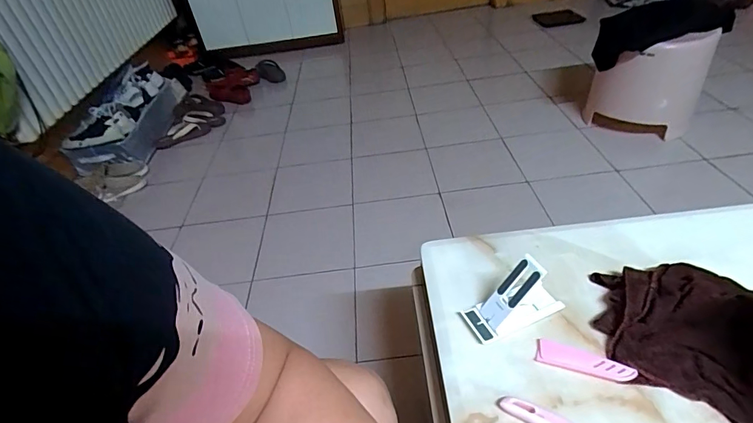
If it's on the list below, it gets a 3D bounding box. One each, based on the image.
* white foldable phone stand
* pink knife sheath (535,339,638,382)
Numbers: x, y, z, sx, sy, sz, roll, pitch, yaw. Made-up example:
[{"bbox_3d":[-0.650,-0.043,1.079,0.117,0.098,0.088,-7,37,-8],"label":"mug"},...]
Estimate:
[{"bbox_3d":[0.166,0.100,0.498,0.113,0.072,0.047,-17,41,-11],"label":"white foldable phone stand"},{"bbox_3d":[0.229,0.163,0.460,0.097,0.010,0.027,11,44,21],"label":"pink knife sheath"}]

